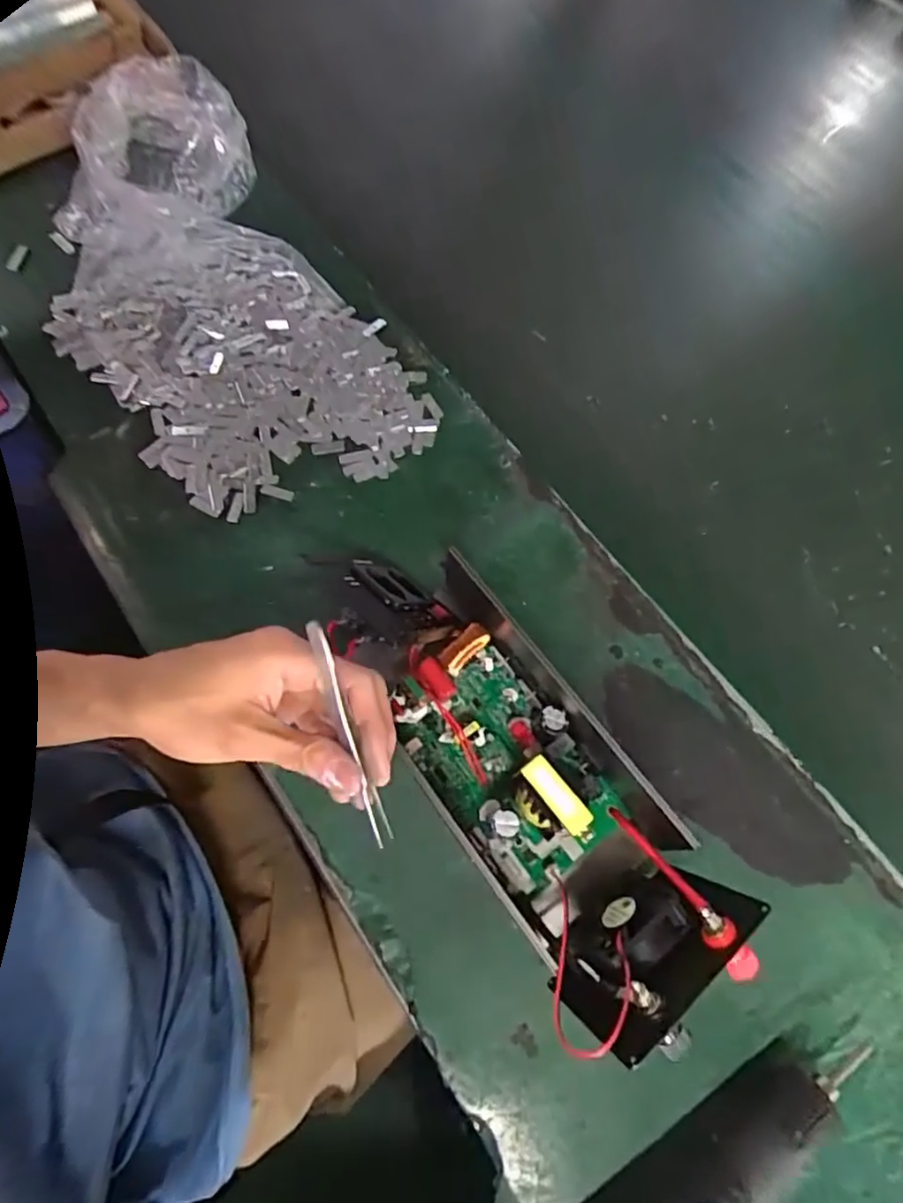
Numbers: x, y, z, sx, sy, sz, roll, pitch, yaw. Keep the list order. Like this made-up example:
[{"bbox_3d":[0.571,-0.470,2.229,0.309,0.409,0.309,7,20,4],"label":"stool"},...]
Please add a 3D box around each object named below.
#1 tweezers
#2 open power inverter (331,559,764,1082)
[{"bbox_3d":[-0.049,0.067,0.305,0.008,0.006,0.120,-18,101,-9],"label":"tweezers"},{"bbox_3d":[0.038,0.088,0.361,0.105,0.089,0.265,-34,73,-15],"label":"open power inverter"}]

